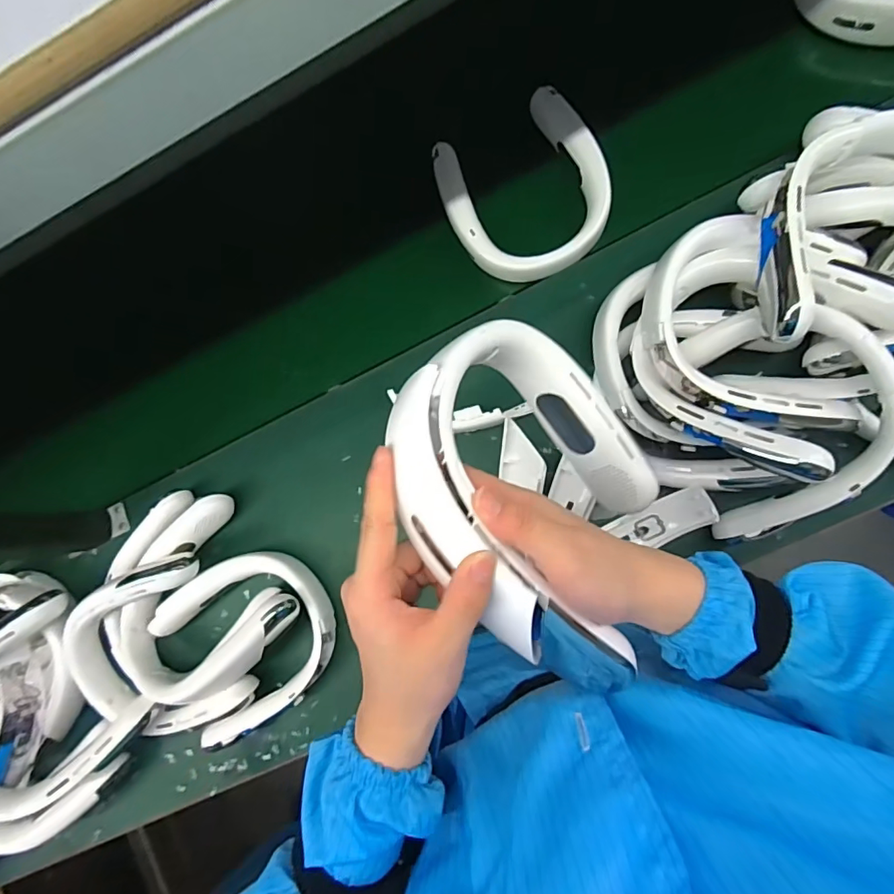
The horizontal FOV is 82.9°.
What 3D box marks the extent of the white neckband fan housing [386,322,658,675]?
[{"bbox_3d":[0.060,0.015,0.320,0.061,0.207,0.201,-21,100,45],"label":"white neckband fan housing"}]

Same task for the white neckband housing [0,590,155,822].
[{"bbox_3d":[-0.463,0.296,0.553,0.204,0.041,0.188,-41,96,-12],"label":"white neckband housing"}]

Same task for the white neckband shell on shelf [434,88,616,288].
[{"bbox_3d":[0.093,-0.299,0.604,0.180,0.042,0.194,-24,82,6],"label":"white neckband shell on shelf"}]

